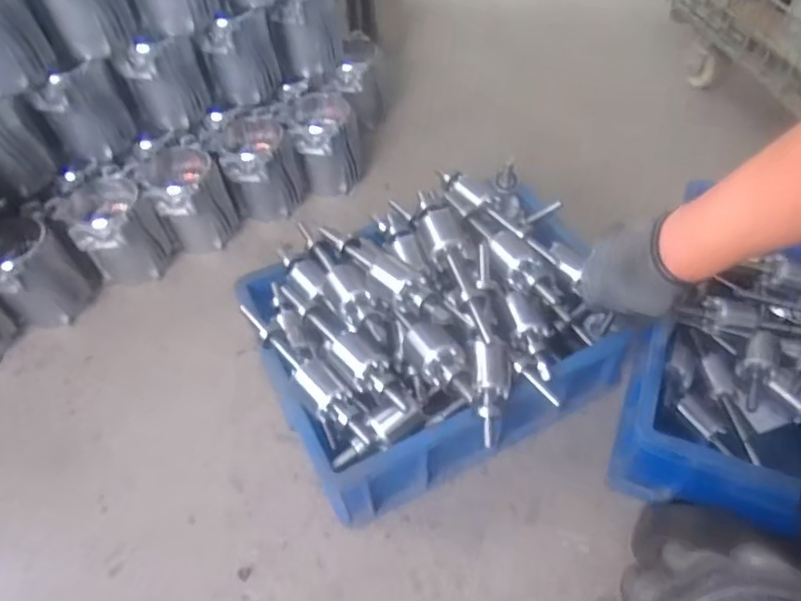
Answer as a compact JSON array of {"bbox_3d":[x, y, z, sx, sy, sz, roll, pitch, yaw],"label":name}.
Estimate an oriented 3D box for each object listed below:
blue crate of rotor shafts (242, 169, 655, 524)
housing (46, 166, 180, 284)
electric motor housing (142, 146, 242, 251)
[{"bbox_3d":[0.047,0.032,0.719,0.397,0.213,0.311,-24,55,-16],"label":"blue crate of rotor shafts"},{"bbox_3d":[-0.423,-0.097,0.896,0.121,0.137,0.118,30,59,23],"label":"housing"},{"bbox_3d":[-0.323,-0.159,0.922,0.107,0.131,0.132,-26,56,-17],"label":"electric motor housing"}]

